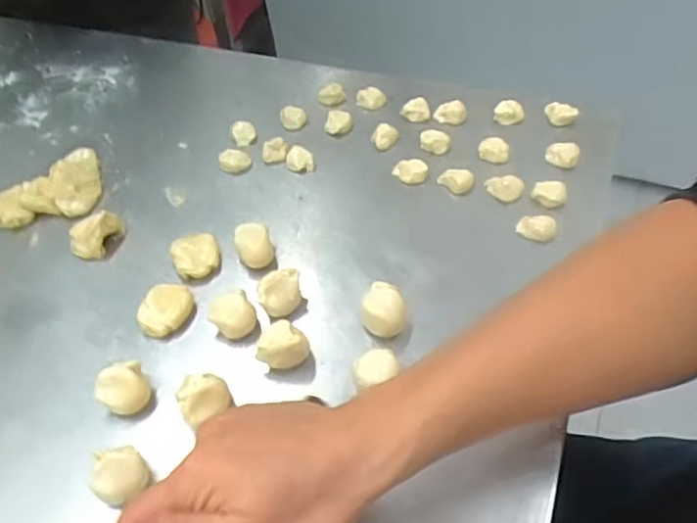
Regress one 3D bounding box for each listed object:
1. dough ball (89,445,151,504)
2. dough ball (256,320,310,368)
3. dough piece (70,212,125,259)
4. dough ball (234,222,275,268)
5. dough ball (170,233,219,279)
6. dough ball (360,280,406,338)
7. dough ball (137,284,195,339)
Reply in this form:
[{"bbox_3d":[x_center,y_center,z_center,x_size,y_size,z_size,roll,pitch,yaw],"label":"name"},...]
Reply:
[{"bbox_3d":[-0.147,0.137,0.395,0.033,0.028,0.028,-37,56,-23],"label":"dough ball"},{"bbox_3d":[-0.047,0.060,0.453,0.035,0.031,0.034,-3,50,4],"label":"dough ball"},{"bbox_3d":[-0.222,-0.023,0.543,0.045,0.028,0.030,-21,52,-11],"label":"dough piece"},{"bbox_3d":[-0.078,-0.012,0.517,0.028,0.026,0.035,-18,51,-9],"label":"dough ball"},{"bbox_3d":[-0.129,-0.004,0.524,0.038,0.020,0.037,-3,50,4],"label":"dough ball"},{"bbox_3d":[0.027,0.037,0.460,0.032,0.028,0.034,-3,50,4],"label":"dough ball"},{"bbox_3d":[-0.145,0.039,0.492,0.036,0.021,0.042,20,55,21],"label":"dough ball"}]

